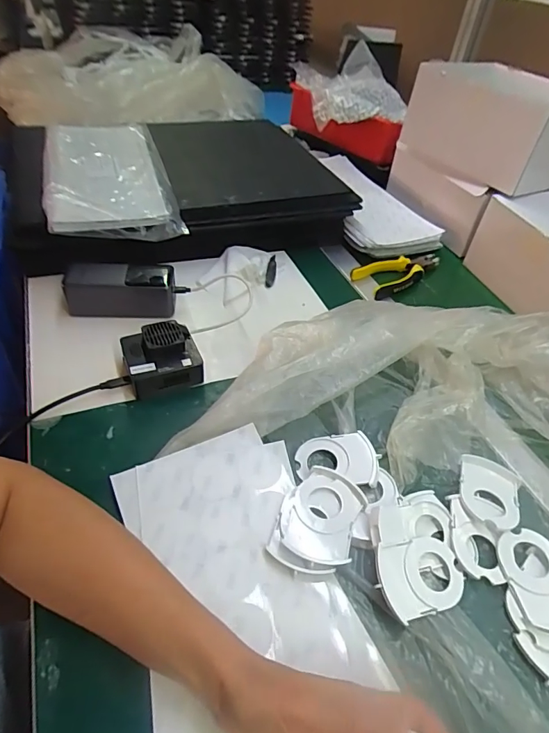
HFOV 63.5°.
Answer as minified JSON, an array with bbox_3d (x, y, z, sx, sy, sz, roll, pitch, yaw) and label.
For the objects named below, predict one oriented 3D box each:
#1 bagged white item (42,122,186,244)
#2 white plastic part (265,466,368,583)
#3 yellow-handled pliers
[{"bbox_3d":[-0.243,-0.294,0.649,0.162,0.033,0.338,-10,47,-17],"label":"bagged white item"},{"bbox_3d":[0.038,0.134,0.388,0.066,0.014,0.097,20,46,13],"label":"white plastic part"},{"bbox_3d":[0.201,-0.147,0.688,0.158,0.014,0.066,-18,50,-24],"label":"yellow-handled pliers"}]

